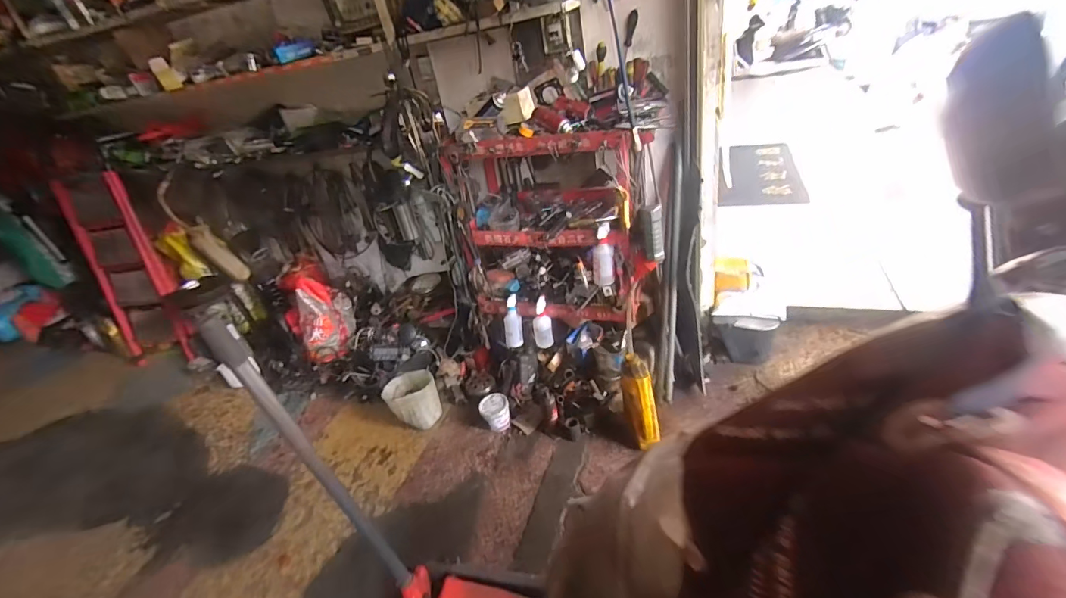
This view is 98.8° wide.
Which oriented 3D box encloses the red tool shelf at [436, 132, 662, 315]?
[{"bbox_3d":[0.096,-0.307,1.761,0.732,0.668,0.399,2,34,22],"label":"red tool shelf"}]

